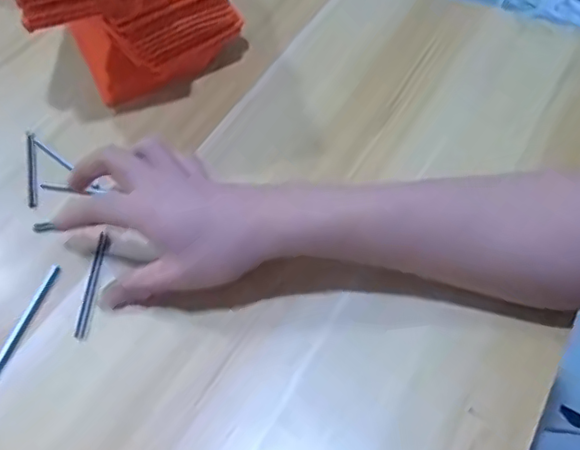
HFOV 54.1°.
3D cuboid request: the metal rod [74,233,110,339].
[{"bbox_3d":[-0.139,0.041,0.401,0.008,0.006,0.080,0,54,5],"label":"metal rod"}]

